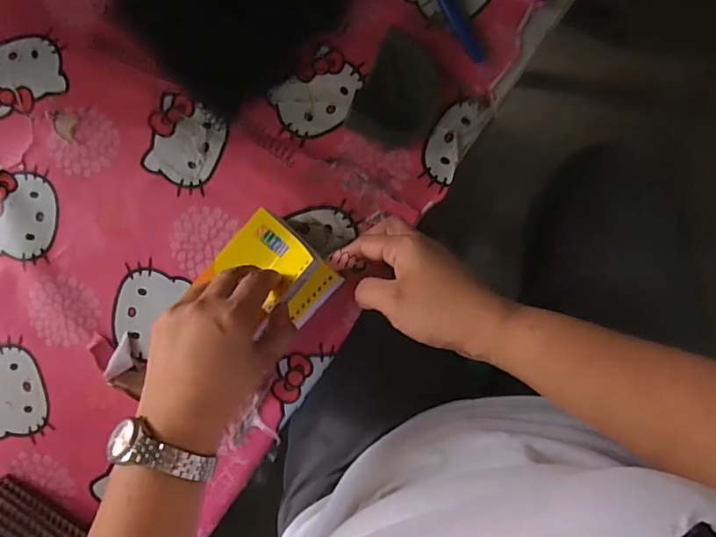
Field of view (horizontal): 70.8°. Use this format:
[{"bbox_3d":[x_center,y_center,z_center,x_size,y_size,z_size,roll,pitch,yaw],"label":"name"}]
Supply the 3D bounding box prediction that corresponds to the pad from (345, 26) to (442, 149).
[{"bbox_3d":[0.036,-0.149,0.430,0.067,0.025,0.089,20,89,4],"label":"pad"}]

